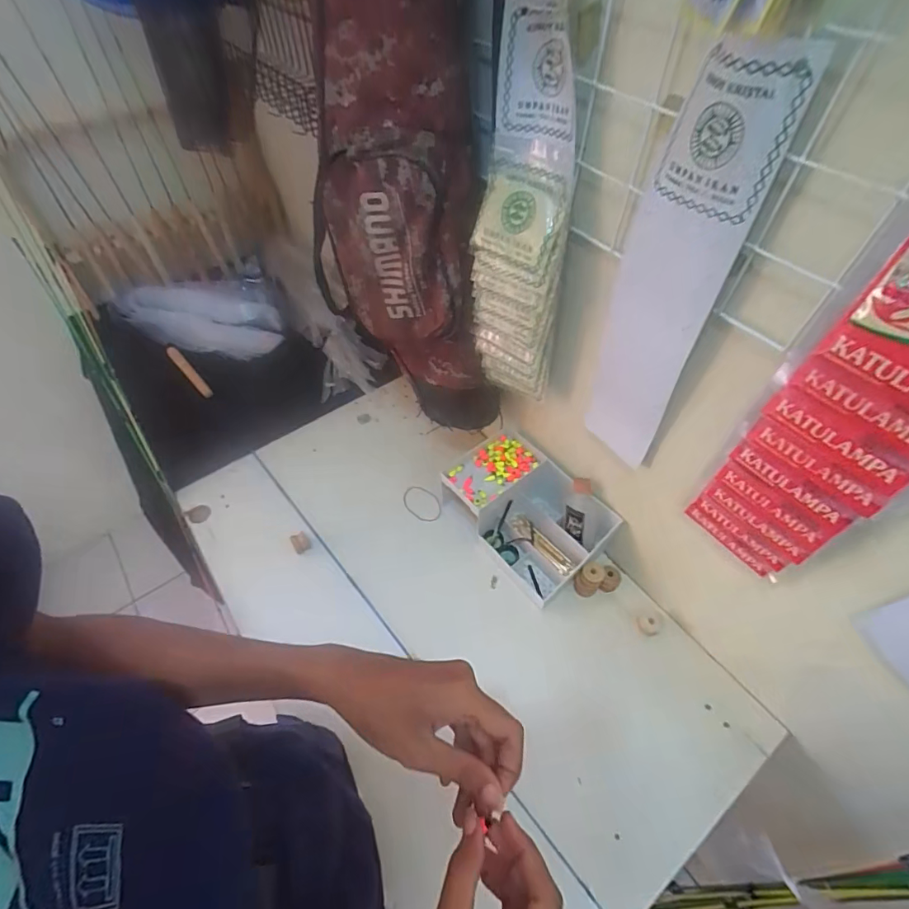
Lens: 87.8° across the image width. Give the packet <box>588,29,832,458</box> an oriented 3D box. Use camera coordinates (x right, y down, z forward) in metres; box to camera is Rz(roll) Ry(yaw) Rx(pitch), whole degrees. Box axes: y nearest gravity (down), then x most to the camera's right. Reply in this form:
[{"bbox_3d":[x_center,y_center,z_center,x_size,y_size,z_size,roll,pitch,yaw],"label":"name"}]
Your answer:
[{"bbox_3d":[0.183,-0.133,0.429,0.022,0.373,0.093,-29,55,-18],"label":"packet"}]

